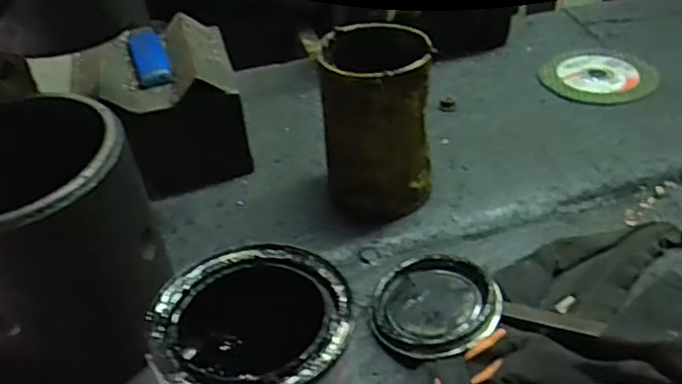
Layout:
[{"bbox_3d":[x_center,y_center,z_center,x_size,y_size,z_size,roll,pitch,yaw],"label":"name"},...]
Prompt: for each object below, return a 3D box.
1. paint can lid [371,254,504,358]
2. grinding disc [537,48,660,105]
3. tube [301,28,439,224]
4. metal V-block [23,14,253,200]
[{"bbox_3d":[0.055,0.067,0.378,0.071,0.019,0.068,-4,38,3],"label":"paint can lid"},{"bbox_3d":[0.227,-0.106,0.579,0.091,0.006,0.096,-4,38,3],"label":"grinding disc"},{"bbox_3d":[0.024,-0.046,0.443,0.074,0.117,0.075,-14,39,-10],"label":"tube"},{"bbox_3d":[-0.147,-0.063,0.497,0.134,0.088,0.106,-18,40,-15],"label":"metal V-block"}]

